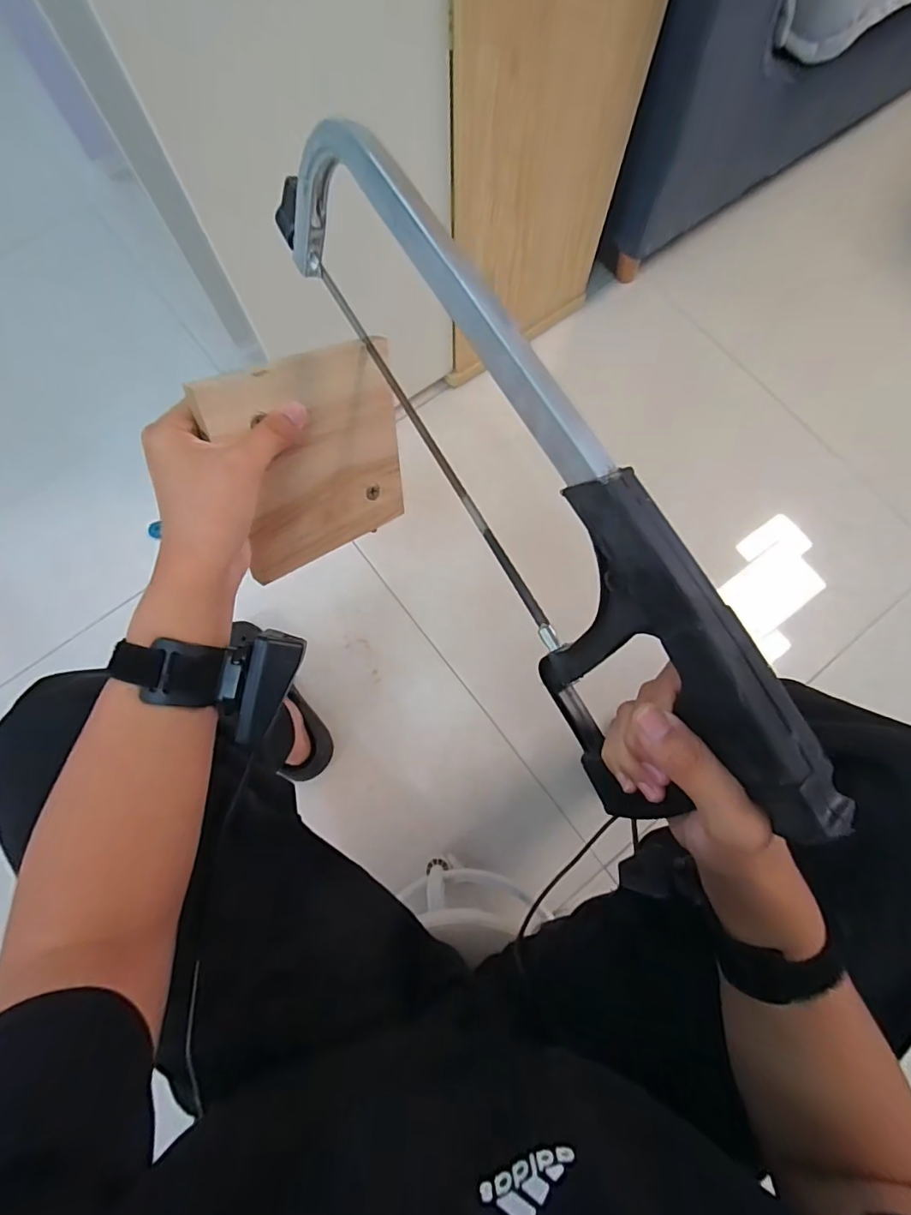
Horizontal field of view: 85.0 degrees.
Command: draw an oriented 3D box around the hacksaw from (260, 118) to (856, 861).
[{"bbox_3d":[0.010,-0.081,0.276,0.025,0.135,0.441,-27,79,-26],"label":"hacksaw"}]

